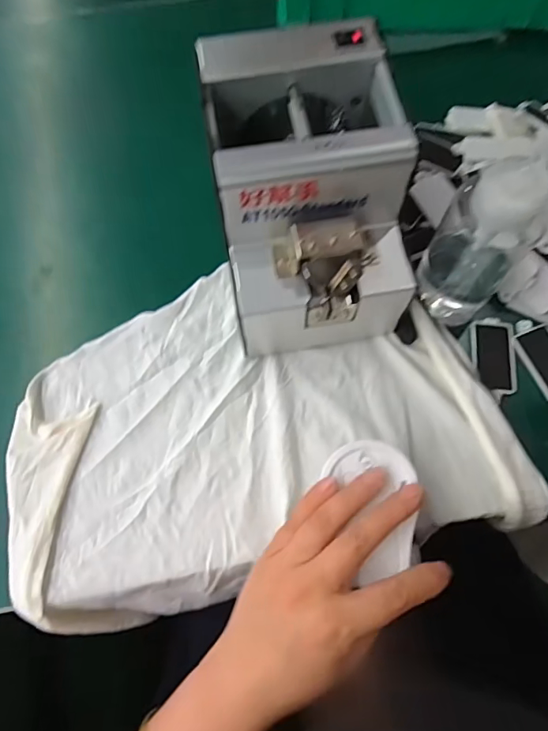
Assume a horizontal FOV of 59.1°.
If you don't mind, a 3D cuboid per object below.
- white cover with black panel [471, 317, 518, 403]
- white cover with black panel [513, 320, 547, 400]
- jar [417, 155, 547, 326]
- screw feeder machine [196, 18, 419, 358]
[{"bbox_3d":[0.180,-0.007,0.394,0.033,0.006,0.068,6,70,4],"label":"white cover with black panel"},{"bbox_3d":[0.222,-0.006,0.390,0.037,0.006,0.072,-23,71,-7],"label":"white cover with black panel"},{"bbox_3d":[0.145,-0.085,0.345,0.063,0.138,0.063,0,70,1],"label":"jar"},{"bbox_3d":[0.027,-0.120,0.361,0.133,0.140,0.181,-11,70,-2],"label":"screw feeder machine"}]

